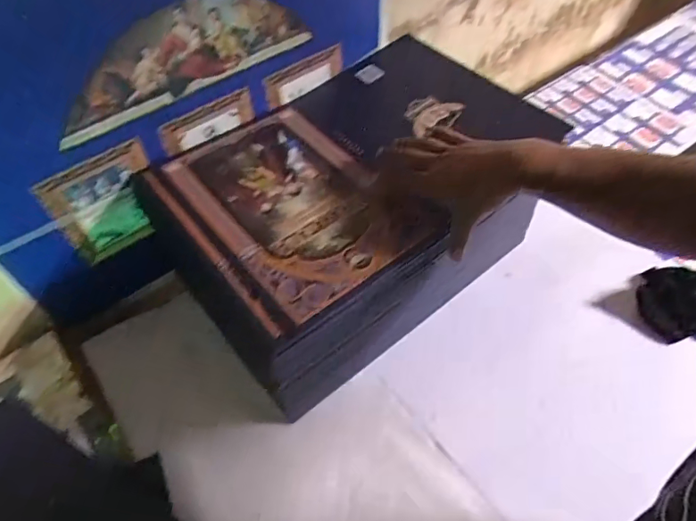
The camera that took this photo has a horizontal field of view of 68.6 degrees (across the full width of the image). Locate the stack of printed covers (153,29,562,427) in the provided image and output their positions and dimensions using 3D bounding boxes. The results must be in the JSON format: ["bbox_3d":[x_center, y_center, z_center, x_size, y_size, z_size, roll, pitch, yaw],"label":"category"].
[{"bbox_3d":[0.018,-0.085,0.692,0.441,0.188,0.304,-33,59,-21],"label":"stack of printed covers"}]

